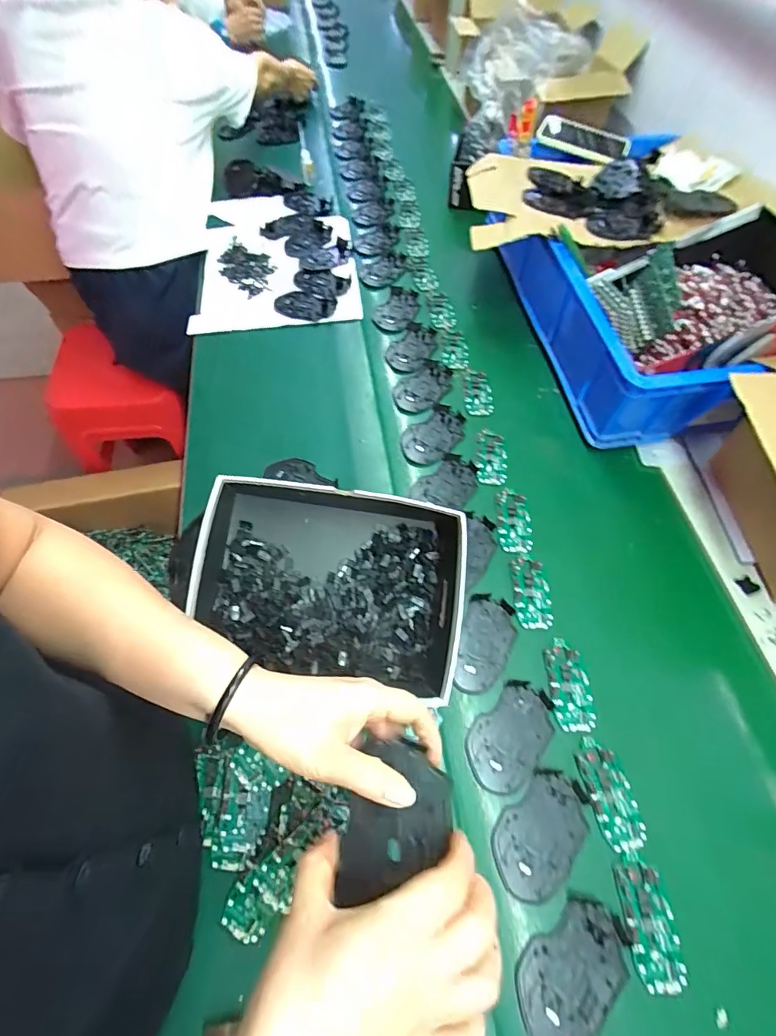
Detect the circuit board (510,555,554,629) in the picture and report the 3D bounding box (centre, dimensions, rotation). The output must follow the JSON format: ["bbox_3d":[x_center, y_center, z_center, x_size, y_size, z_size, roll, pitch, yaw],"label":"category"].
[{"bbox_3d":[0.185,0.094,0.572,0.045,0.005,0.094,0,61,-1],"label":"circuit board"}]

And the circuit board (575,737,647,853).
[{"bbox_3d":[0.231,0.284,0.462,0.046,0.007,0.098,-11,61,-8],"label":"circuit board"}]

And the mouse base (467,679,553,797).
[{"bbox_3d":[0.135,0.238,0.491,0.071,0.005,0.116,36,66,18],"label":"mouse base"}]

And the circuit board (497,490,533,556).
[{"bbox_3d":[0.177,0.004,0.624,0.046,0.007,0.096,4,61,1],"label":"circuit board"}]

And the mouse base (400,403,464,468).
[{"bbox_3d":[0.070,-0.126,0.682,0.072,0.008,0.115,40,67,19],"label":"mouse base"}]

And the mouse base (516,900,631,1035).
[{"bbox_3d":[0.166,0.404,0.395,0.113,0.011,0.071,-28,65,-16],"label":"mouse base"}]

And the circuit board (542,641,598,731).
[{"bbox_3d":[0.209,0.192,0.516,0.045,0.006,0.098,-1,61,-2],"label":"circuit board"}]

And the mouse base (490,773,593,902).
[{"bbox_3d":[0.156,0.315,0.446,0.114,0.006,0.072,-39,68,-20],"label":"mouse base"}]

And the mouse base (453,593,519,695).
[{"bbox_3d":[0.118,0.153,0.541,0.062,0.006,0.118,15,61,7],"label":"mouse base"}]

